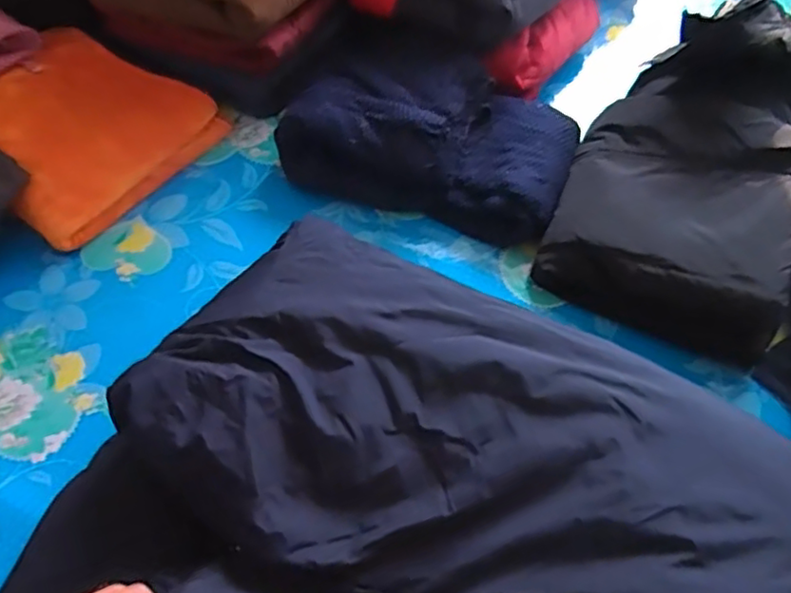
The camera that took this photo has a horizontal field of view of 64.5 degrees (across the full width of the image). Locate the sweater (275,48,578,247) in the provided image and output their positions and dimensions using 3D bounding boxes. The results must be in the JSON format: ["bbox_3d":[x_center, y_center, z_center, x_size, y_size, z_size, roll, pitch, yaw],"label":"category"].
[{"bbox_3d":[0.053,-0.230,0.855,0.376,0.100,0.249,20,60,9],"label":"sweater"}]

